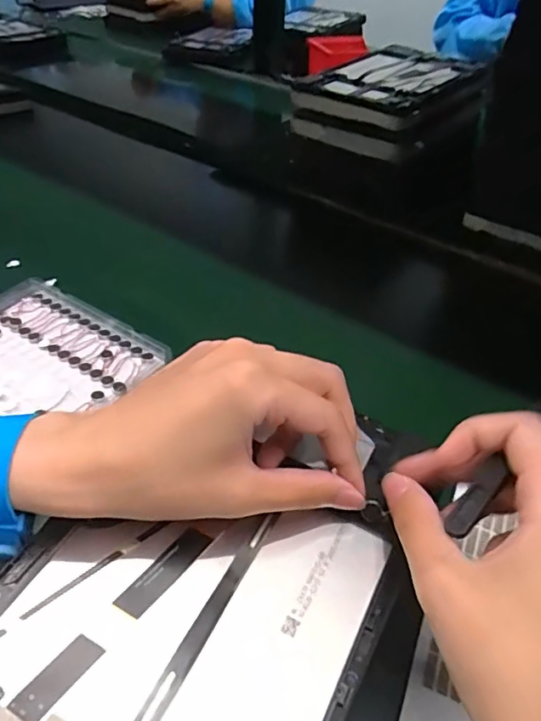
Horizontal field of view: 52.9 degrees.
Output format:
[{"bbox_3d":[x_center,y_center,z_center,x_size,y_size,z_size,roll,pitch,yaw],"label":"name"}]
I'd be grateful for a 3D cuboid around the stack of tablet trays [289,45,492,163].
[{"bbox_3d":[0.150,-0.332,0.702,0.179,0.089,0.223,24,47,22],"label":"stack of tablet trays"}]

